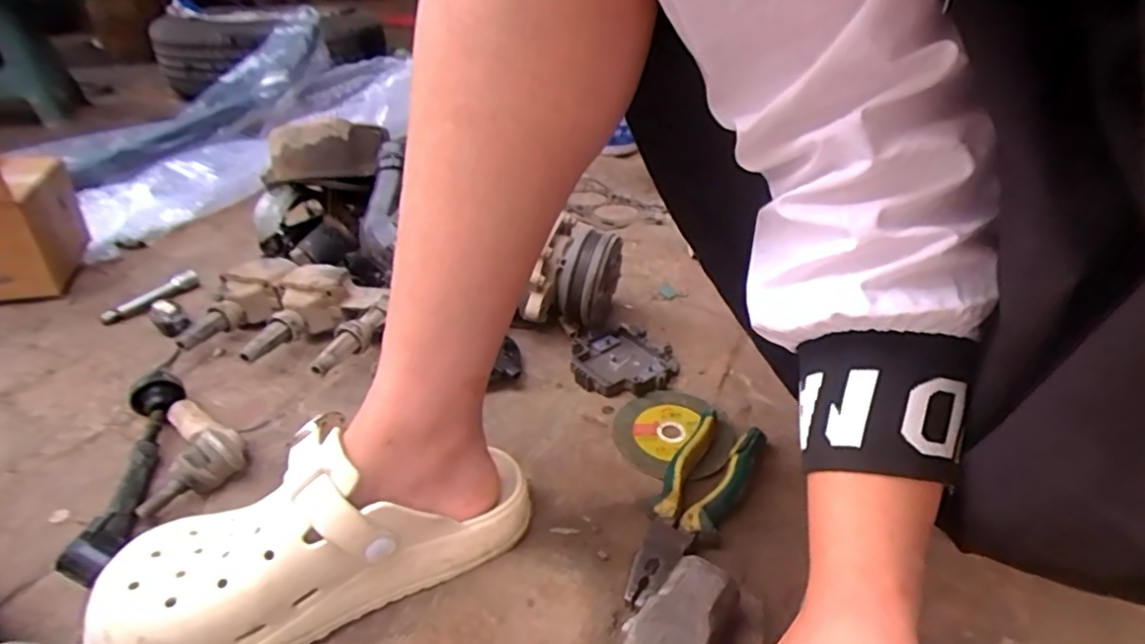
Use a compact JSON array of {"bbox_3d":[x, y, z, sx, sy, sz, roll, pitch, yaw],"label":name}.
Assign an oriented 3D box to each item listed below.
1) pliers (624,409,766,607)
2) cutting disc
[{"bbox_3d":[0.090,0.132,0.442,0.058,0.016,0.188,17,35,25],"label":"pliers"},{"bbox_3d":[0.087,0.096,0.522,0.098,0.006,0.099,-1,38,1],"label":"cutting disc"}]

